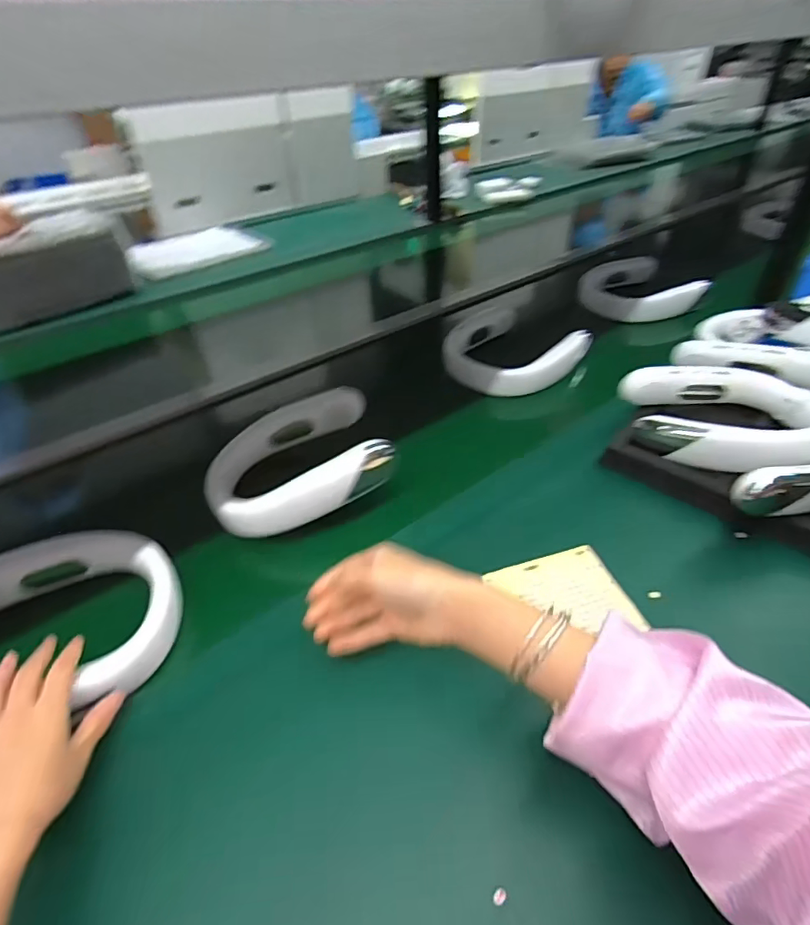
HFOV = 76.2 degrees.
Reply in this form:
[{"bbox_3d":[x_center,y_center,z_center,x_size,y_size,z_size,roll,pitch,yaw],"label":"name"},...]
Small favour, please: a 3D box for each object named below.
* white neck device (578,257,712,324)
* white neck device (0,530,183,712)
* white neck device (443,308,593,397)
[{"bbox_3d":[0.447,-0.338,1.004,0.188,0.064,0.196,-19,46,3],"label":"white neck device"},{"bbox_3d":[-0.315,0.139,0.468,0.202,0.042,0.217,-18,42,-19],"label":"white neck device"},{"bbox_3d":[0.170,-0.184,0.840,0.192,0.058,0.197,-28,46,-29],"label":"white neck device"}]

